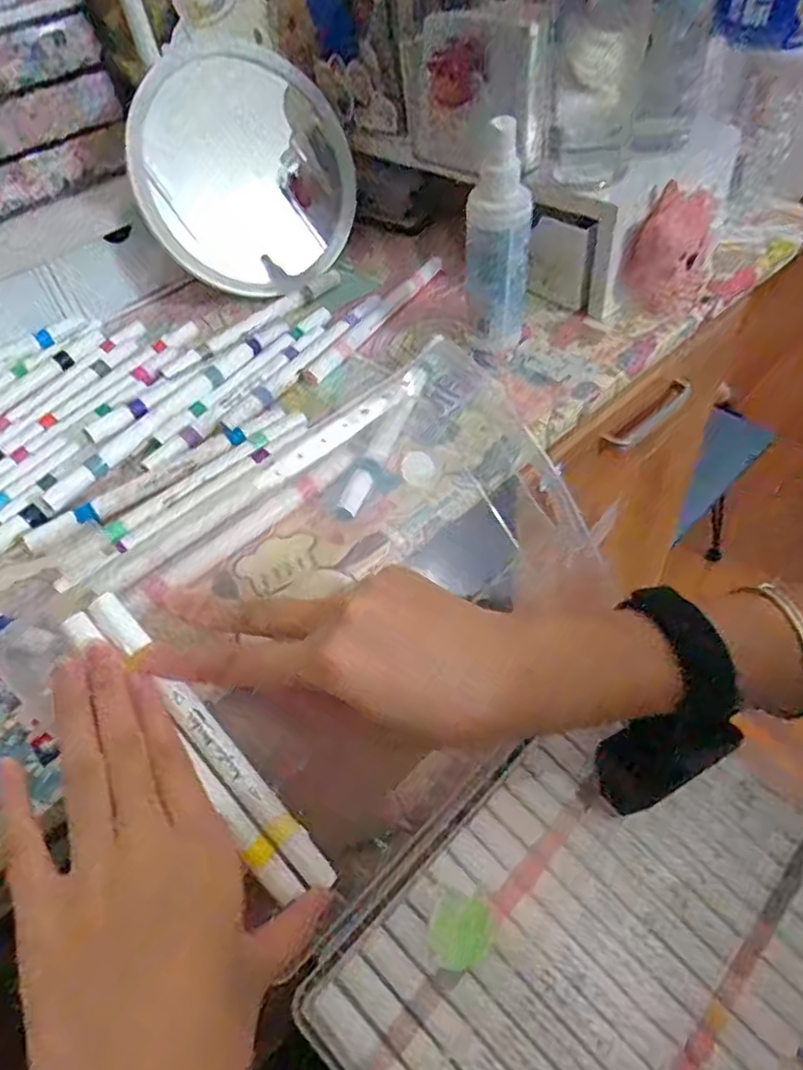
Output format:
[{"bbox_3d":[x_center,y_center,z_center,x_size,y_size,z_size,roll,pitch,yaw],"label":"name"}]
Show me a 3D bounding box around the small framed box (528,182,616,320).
[{"bbox_3d":[0.114,-0.189,0.442,0.059,0.081,0.011,27,58,28],"label":"small framed box"}]

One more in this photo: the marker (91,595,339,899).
[{"bbox_3d":[-0.083,0.092,0.292,0.014,0.009,0.161,-39,95,-24],"label":"marker"}]

